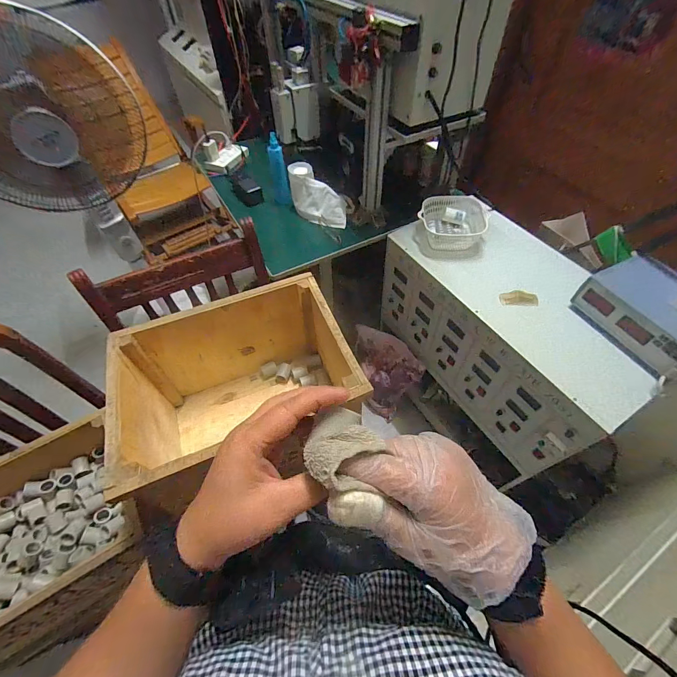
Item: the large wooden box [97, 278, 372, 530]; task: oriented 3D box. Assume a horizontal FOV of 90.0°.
[{"bbox_3d":[-0.184,0.110,0.688,0.388,0.281,0.312,-19,57,-12],"label":"large wooden box"}]

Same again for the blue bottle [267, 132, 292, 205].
[{"bbox_3d":[-0.185,-0.516,1.047,0.054,0.183,0.058,-9,55,-5],"label":"blue bottle"}]

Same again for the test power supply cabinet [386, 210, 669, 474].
[{"bbox_3d":[0.470,-0.027,1.017,0.332,0.400,0.694,-26,59,-17],"label":"test power supply cabinet"}]

